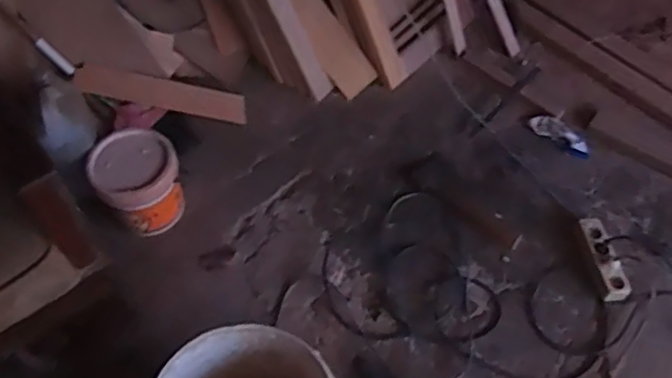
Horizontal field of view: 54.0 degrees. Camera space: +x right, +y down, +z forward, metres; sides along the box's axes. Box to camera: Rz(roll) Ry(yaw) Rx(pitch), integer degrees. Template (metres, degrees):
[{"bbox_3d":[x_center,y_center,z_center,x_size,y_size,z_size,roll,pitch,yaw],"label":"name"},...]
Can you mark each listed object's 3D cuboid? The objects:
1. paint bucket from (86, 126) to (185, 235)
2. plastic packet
[{"bbox_3d":[-0.468,-0.013,1.587,0.190,0.190,0.204,-37,63,-19],"label":"paint bucket"},{"bbox_3d":[0.594,-0.142,1.741,0.061,0.021,0.172,-39,64,-20],"label":"plastic packet"}]

